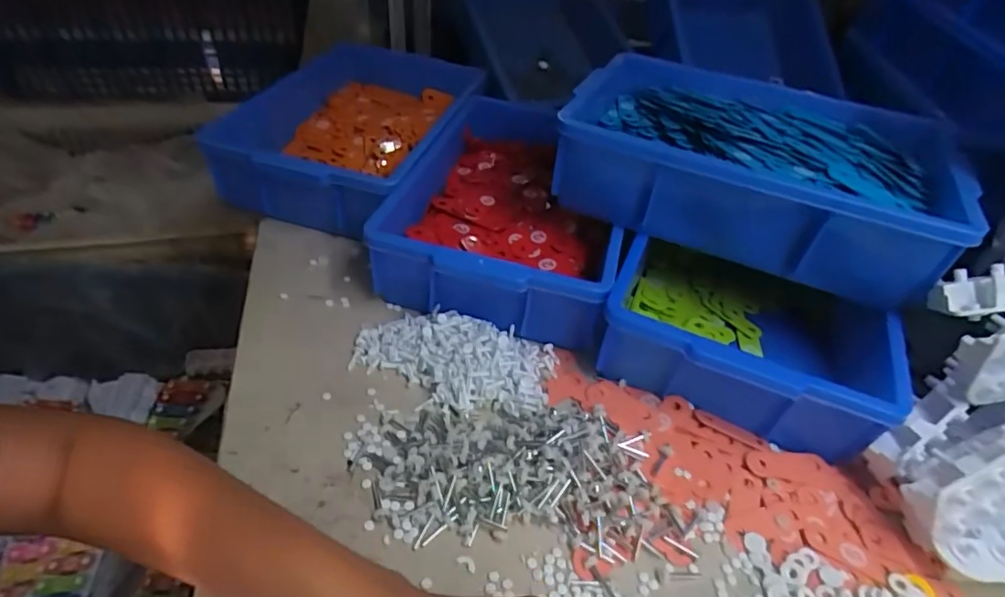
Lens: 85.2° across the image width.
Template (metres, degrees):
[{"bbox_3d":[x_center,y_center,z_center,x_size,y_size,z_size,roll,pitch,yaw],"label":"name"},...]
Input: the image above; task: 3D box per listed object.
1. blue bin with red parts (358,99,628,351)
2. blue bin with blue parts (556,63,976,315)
[{"bbox_3d":[0.013,-0.116,0.657,0.243,0.095,0.369,11,43,6],"label":"blue bin with red parts"},{"bbox_3d":[0.258,-0.139,0.564,0.361,0.093,0.236,19,45,14],"label":"blue bin with blue parts"}]

